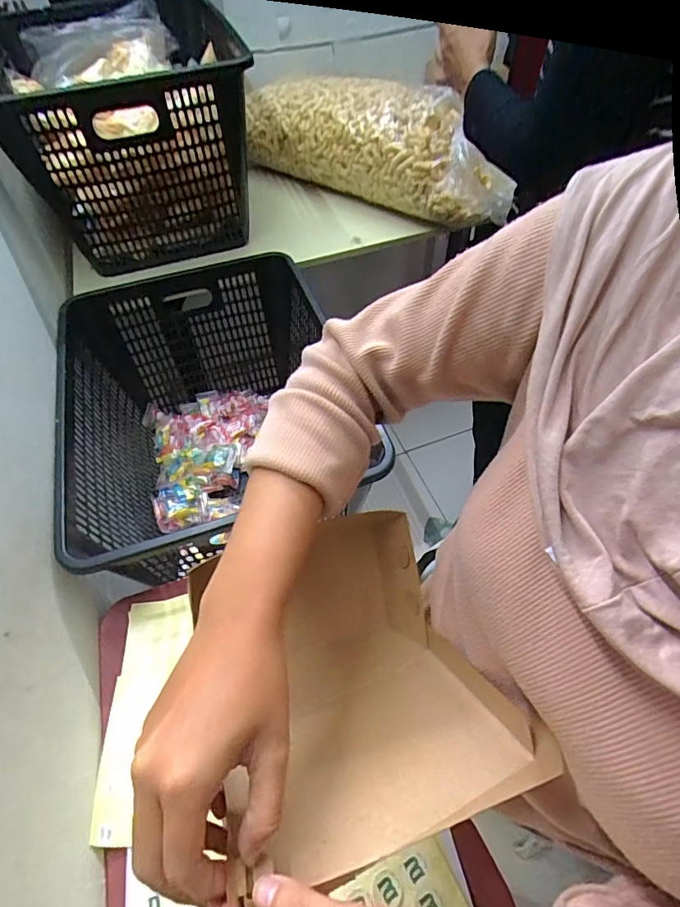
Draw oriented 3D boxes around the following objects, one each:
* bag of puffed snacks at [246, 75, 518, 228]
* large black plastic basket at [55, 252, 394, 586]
[{"bbox_3d":[0.055,-0.623,0.960,0.631,0.175,0.182,29,60,22],"label":"bag of puffed snacks"},{"bbox_3d":[-0.205,-0.046,0.851,0.432,0.318,0.579,-18,55,-10],"label":"large black plastic basket"}]

